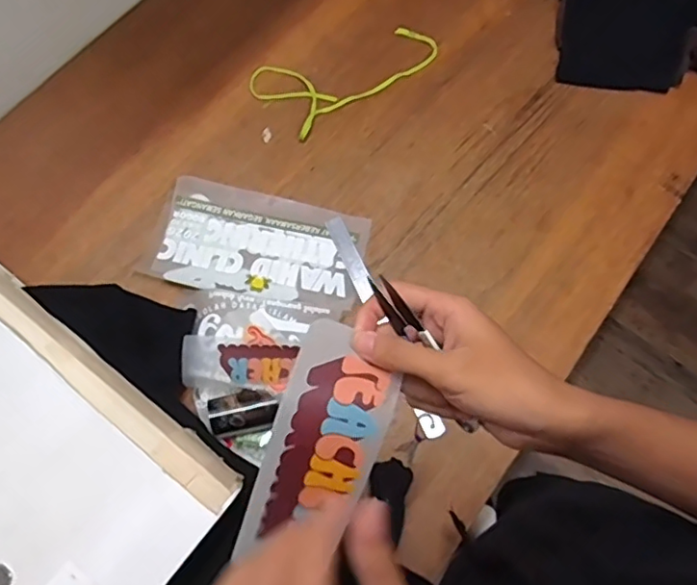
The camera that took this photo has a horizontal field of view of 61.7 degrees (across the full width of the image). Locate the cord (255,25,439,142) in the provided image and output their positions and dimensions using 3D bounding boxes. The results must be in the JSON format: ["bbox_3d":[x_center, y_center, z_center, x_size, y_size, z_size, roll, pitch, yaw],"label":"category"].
[{"bbox_3d":[-0.005,-0.361,0.922,0.289,0.010,0.151,-34,74,-13],"label":"cord"}]

